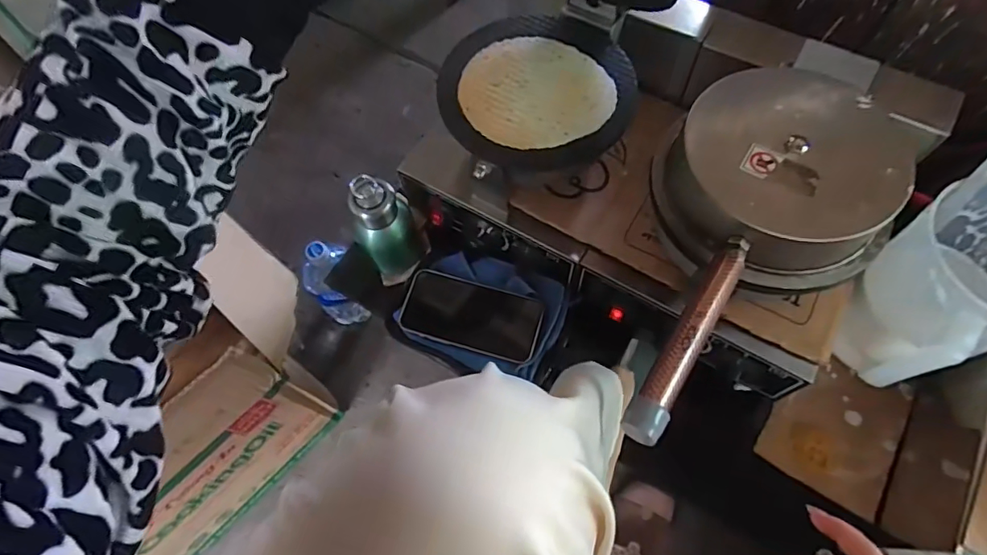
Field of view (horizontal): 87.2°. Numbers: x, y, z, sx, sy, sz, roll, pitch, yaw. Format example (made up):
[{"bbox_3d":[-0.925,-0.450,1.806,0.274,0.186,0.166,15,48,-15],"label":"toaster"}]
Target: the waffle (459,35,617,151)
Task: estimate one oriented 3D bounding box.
[{"bbox_3d":[0.040,-0.197,0.540,0.140,0.008,0.152,-1,65,2],"label":"waffle"}]

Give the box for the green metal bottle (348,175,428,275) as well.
[{"bbox_3d":[-0.122,-0.059,0.627,0.073,0.135,0.073,-10,66,-2],"label":"green metal bottle"}]

